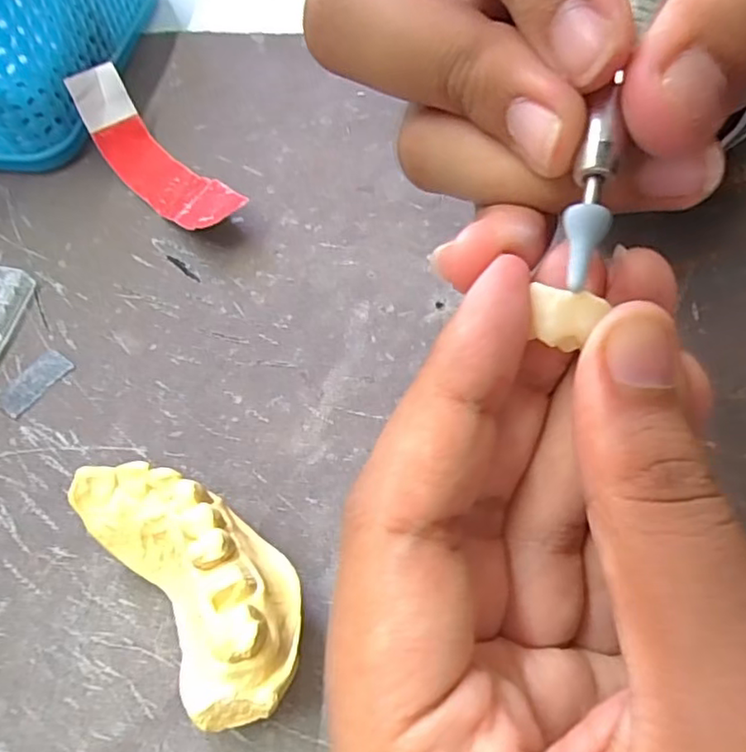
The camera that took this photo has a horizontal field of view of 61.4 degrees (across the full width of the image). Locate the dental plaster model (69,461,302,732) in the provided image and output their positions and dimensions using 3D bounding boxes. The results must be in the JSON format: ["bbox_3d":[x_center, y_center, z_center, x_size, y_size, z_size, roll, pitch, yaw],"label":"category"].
[{"bbox_3d":[-0.042,0.047,0.153,0.033,0.027,0.069,-35,66,-15],"label":"dental plaster model"}]

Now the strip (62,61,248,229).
[{"bbox_3d":[-0.076,-0.076,0.220,0.021,0.027,0.078,-40,67,-17],"label":"strip"}]

